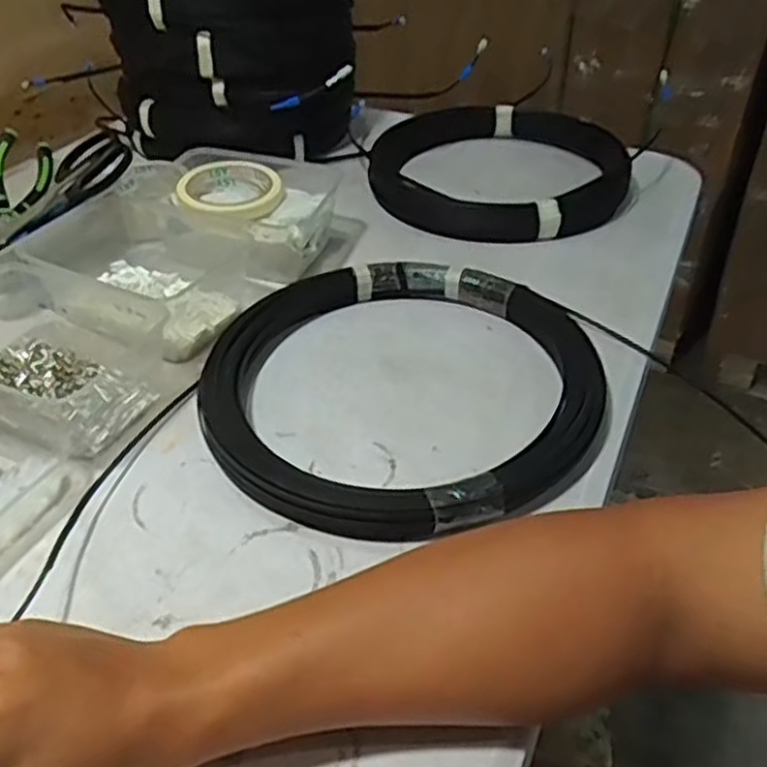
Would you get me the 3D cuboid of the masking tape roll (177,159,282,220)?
[{"bbox_3d":[-0.153,-0.182,0.704,0.104,0.021,0.105,0,36,0],"label":"masking tape roll"}]

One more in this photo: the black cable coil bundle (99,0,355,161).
[{"bbox_3d":[-0.179,-0.417,0.866,0.270,0.219,0.278,-2,36,-4],"label":"black cable coil bundle"}]

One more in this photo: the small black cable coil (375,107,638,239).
[{"bbox_3d":[0.136,-0.249,0.830,0.265,0.053,0.263,8,36,11],"label":"small black cable coil"}]

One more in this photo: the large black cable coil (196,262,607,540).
[{"bbox_3d":[0.016,-0.003,0.557,0.284,0.032,0.280,0,36,0],"label":"large black cable coil"}]

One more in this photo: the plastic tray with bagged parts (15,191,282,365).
[{"bbox_3d":[-0.221,-0.105,0.658,0.219,0.068,0.153,18,43,25],"label":"plastic tray with bagged parts"}]

